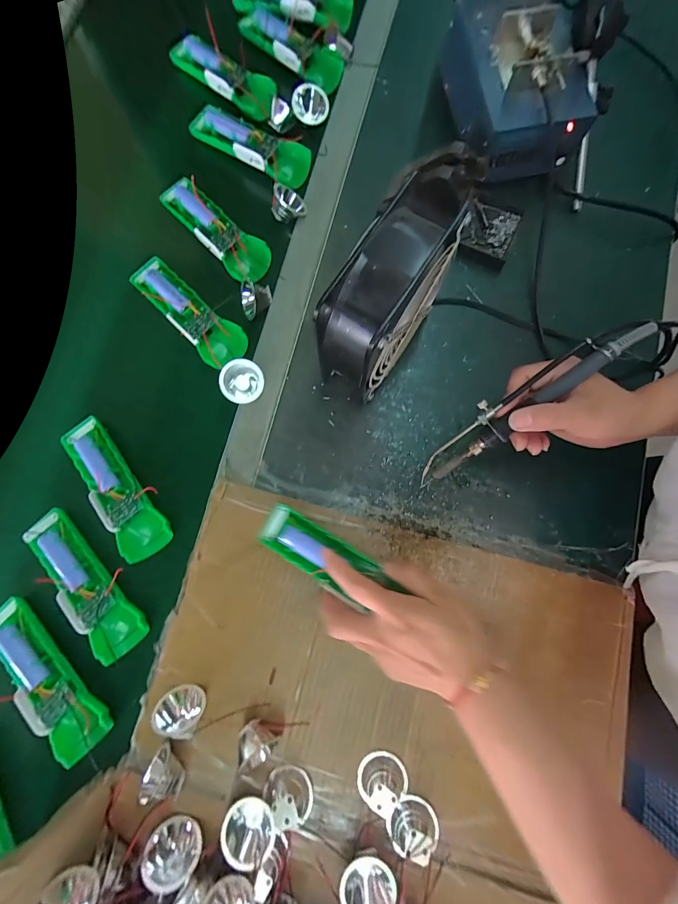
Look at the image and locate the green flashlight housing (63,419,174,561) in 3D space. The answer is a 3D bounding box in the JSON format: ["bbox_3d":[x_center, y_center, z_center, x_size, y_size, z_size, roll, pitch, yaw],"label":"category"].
[{"bbox_3d":[-0.230,0.037,0.366,0.050,0.025,0.153,-35,81,-4],"label":"green flashlight housing"}]

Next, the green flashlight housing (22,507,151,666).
[{"bbox_3d":[-0.254,0.131,0.348,0.050,0.028,0.155,-43,82,-6],"label":"green flashlight housing"}]

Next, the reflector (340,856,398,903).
[{"bbox_3d":[0.025,0.366,0.295,0.044,0.021,0.037,-1,52,10],"label":"reflector"}]

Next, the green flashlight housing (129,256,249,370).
[{"bbox_3d":[-0.167,-0.154,0.389,0.148,0.026,0.051,41,84,8],"label":"green flashlight housing"}]

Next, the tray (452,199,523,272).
[{"bbox_3d":[0.175,-0.255,0.423,0.058,0.025,0.073,20,81,5],"label":"tray"}]

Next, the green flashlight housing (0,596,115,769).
[{"bbox_3d":[-0.284,0.216,0.336,0.049,0.020,0.158,-43,82,-6],"label":"green flashlight housing"}]

